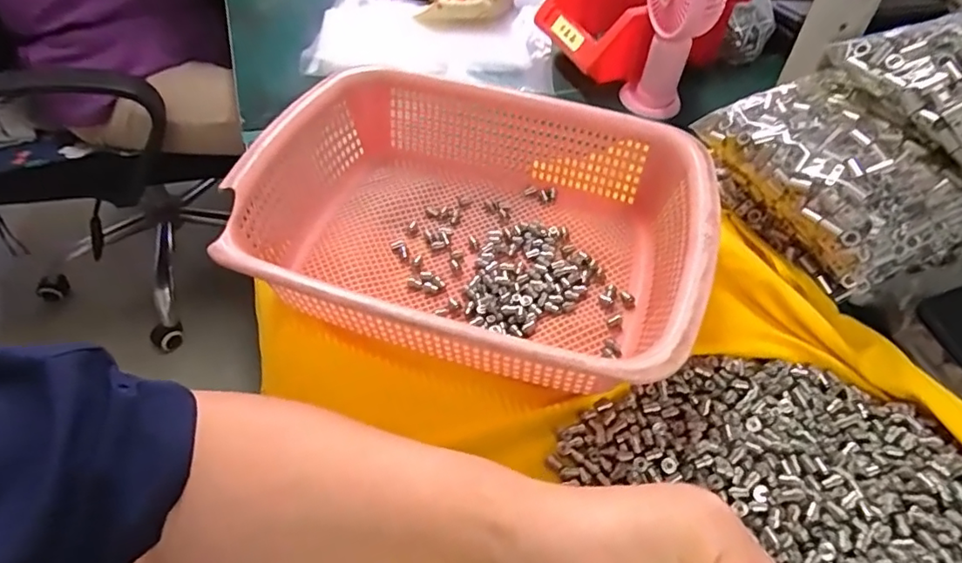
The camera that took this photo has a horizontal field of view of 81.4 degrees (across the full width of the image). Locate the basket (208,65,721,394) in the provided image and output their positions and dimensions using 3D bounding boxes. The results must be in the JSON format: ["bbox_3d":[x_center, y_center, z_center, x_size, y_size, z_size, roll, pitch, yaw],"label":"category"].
[{"bbox_3d":[-0.003,-0.039,0.381,0.286,0.078,0.217,14,54,11],"label":"basket"}]

